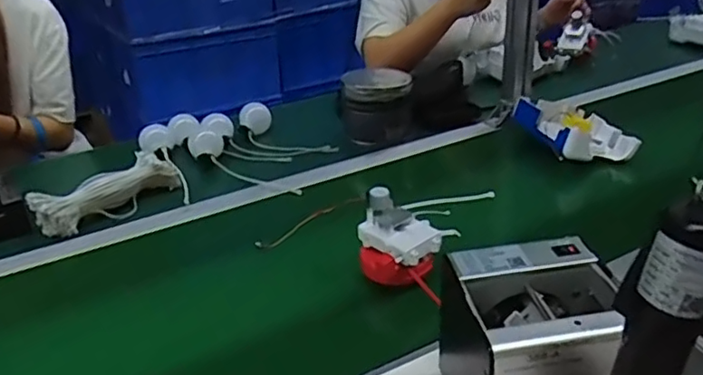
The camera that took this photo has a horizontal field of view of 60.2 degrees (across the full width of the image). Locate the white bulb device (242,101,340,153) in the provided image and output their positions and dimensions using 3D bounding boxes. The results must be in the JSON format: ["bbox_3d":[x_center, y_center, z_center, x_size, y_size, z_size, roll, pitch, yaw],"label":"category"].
[{"bbox_3d":[-0.122,-0.101,1.095,0.212,0.051,0.065,23,35,37],"label":"white bulb device"}]

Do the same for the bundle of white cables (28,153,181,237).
[{"bbox_3d":[-0.364,0.010,0.918,0.094,0.051,0.218,24,35,38],"label":"bundle of white cables"}]

